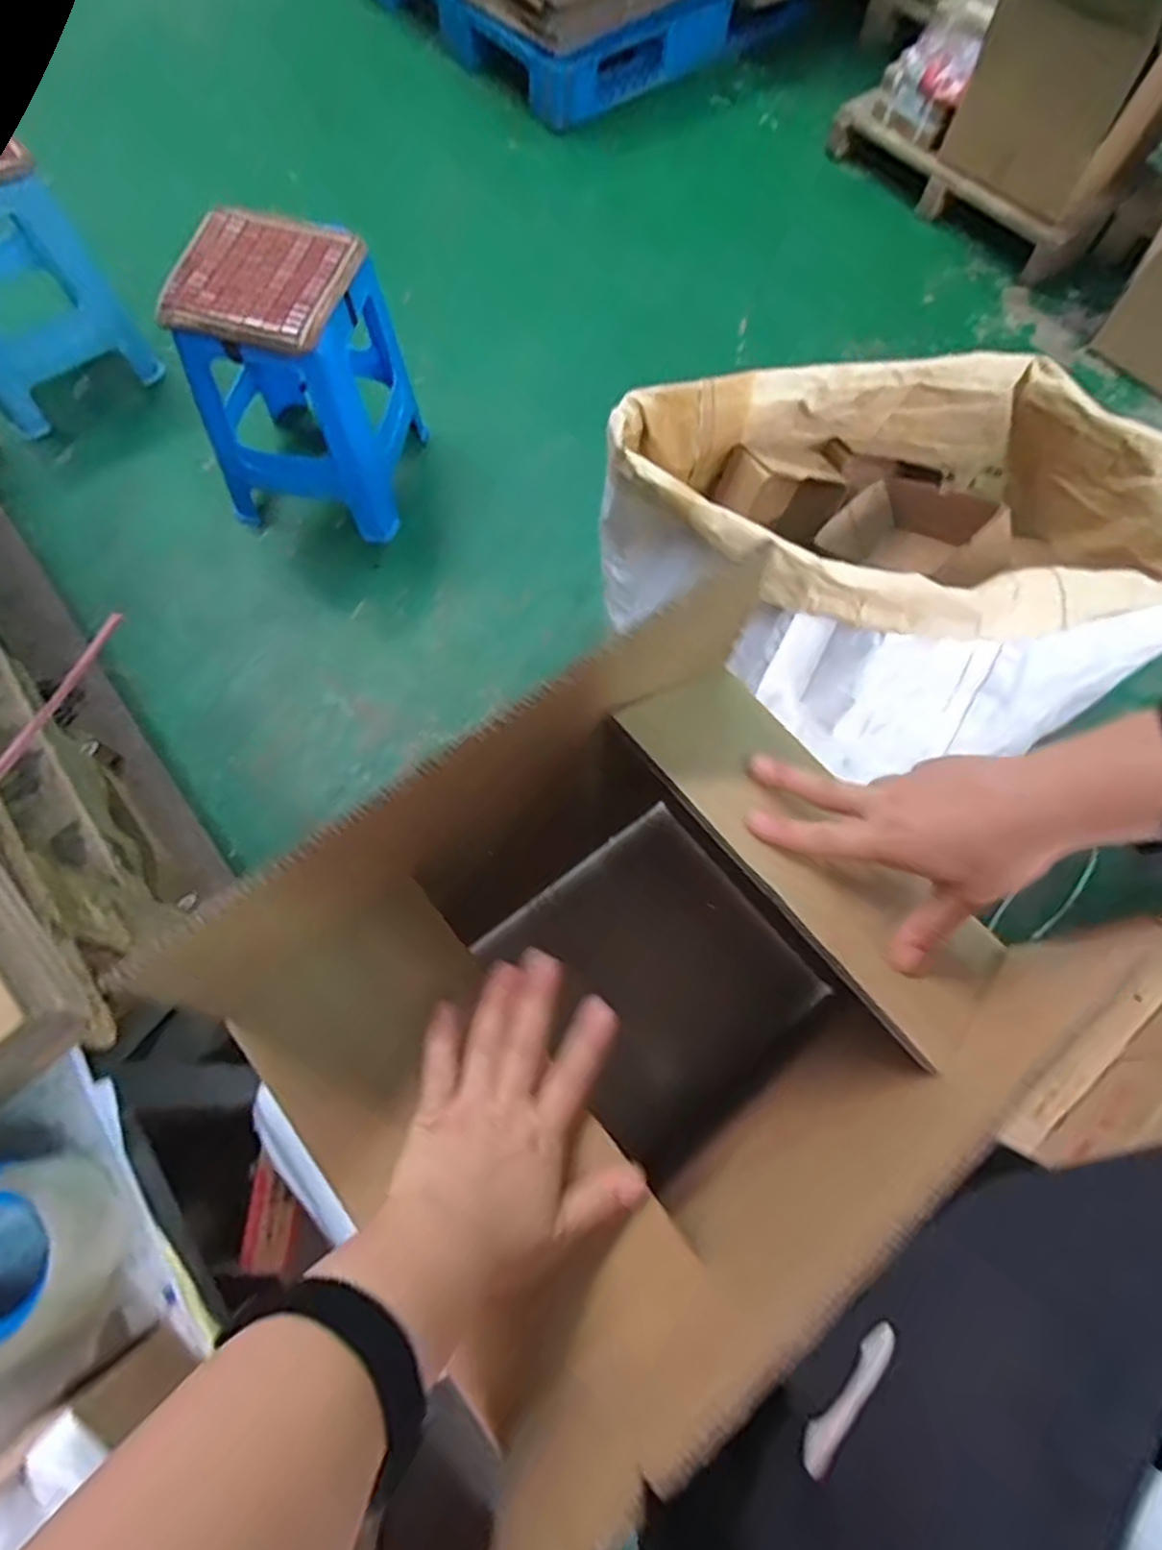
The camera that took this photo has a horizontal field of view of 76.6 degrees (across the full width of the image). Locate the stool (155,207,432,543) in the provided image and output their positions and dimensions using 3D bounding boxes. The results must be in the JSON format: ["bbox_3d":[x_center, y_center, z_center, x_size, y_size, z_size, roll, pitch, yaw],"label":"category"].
[{"bbox_3d":[-0.540,-0.757,1.436,0.340,0.443,0.327,9,68,1],"label":"stool"}]

